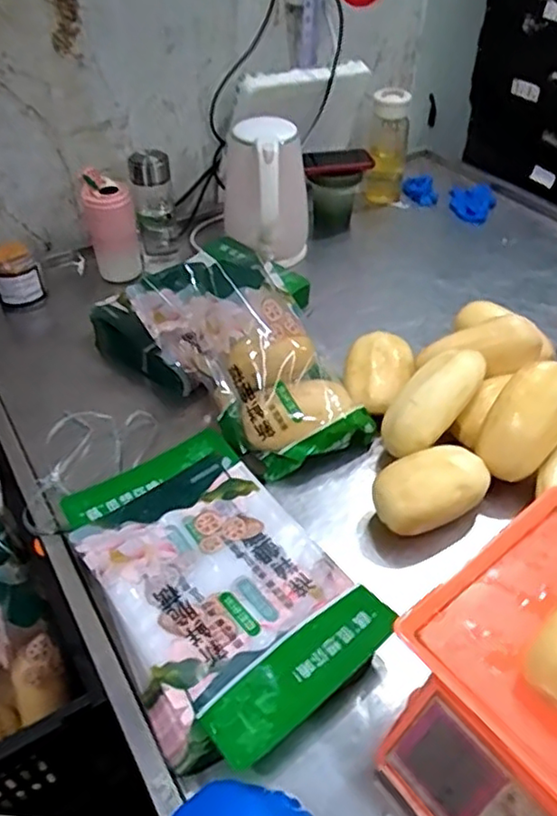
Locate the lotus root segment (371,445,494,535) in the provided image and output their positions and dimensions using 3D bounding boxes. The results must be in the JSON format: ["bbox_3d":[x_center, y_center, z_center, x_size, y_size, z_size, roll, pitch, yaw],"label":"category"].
[{"bbox_3d":[0.172,0.098,0.727,0.138,0.076,0.068,-16,46,-18],"label":"lotus root segment"}]

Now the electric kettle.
[{"bbox_3d":[-0.017,-0.349,1.063,0.143,0.214,0.168,-2,43,-3],"label":"electric kettle"}]

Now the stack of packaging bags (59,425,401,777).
[{"bbox_3d":[-0.071,0.179,0.657,0.220,0.051,0.331,-27,50,-27],"label":"stack of packaging bags"}]

